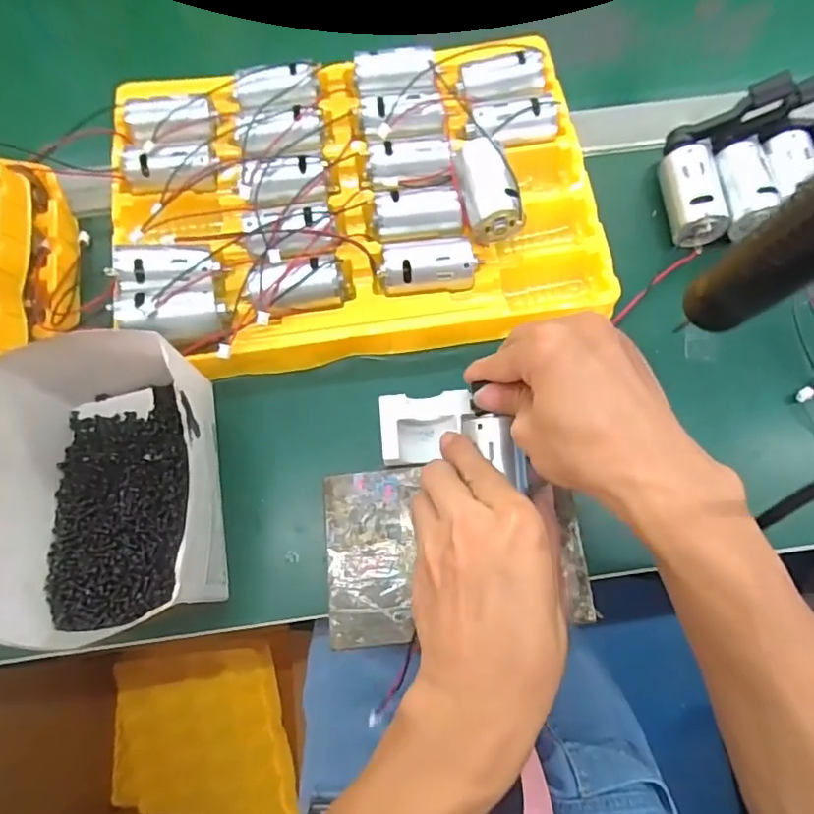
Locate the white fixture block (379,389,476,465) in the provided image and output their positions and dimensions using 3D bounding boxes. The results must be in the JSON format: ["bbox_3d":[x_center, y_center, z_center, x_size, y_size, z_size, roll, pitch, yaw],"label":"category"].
[{"bbox_3d":[0.012,0.013,0.338,0.054,0.016,0.041,-4,72,-1],"label":"white fixture block"}]

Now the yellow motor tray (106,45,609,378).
[{"bbox_3d":[-0.038,-0.148,0.383,0.328,0.046,0.234,-10,73,-3],"label":"yellow motor tray"}]

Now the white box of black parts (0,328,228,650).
[{"bbox_3d":[-0.162,0.037,0.312,0.111,0.075,0.161,-11,73,-3],"label":"white box of black parts"}]

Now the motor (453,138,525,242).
[{"bbox_3d":[0.051,-0.141,0.368,0.031,0.034,0.066,-16,73,-4],"label":"motor"}]

